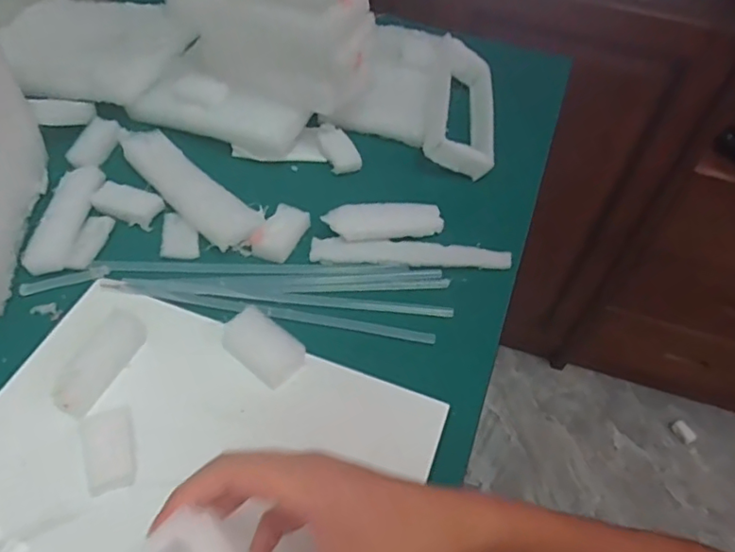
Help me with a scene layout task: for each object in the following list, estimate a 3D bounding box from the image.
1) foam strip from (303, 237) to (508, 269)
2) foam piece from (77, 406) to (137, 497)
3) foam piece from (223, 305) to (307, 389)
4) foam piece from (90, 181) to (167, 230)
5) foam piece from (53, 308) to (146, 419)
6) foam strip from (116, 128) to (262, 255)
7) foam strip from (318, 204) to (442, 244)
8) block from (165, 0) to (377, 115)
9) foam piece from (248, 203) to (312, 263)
[{"bbox_3d":[0.039,-0.020,0.516,0.175,0.010,0.023,3,51,-2],"label":"foam strip"},{"bbox_3d":[-0.169,0.112,0.384,0.031,0.006,0.055,-17,54,-17],"label":"foam piece"},{"bbox_3d":[-0.078,0.052,0.433,0.062,0.020,0.035,35,57,21],"label":"foam piece"},{"bbox_3d":[-0.217,-0.064,0.529,0.060,0.012,0.034,15,52,8],"label":"foam piece"},{"bbox_3d":[-0.189,0.058,0.415,0.023,0.023,0.083,18,52,10],"label":"foam piece"},{"bbox_3d":[-0.167,-0.084,0.539,0.170,0.023,0.045,38,58,23],"label":"foam strip"},{"bbox_3d":[0.017,-0.049,0.526,0.106,0.022,0.031,-8,52,-11],"label":"foam strip"},{"bbox_3d":[-0.087,-0.227,0.573,0.180,0.123,0.080,19,52,10],"label":"block"},{"bbox_3d":[-0.076,-0.040,0.517,0.036,0.017,0.055,22,53,13],"label":"foam piece"}]

